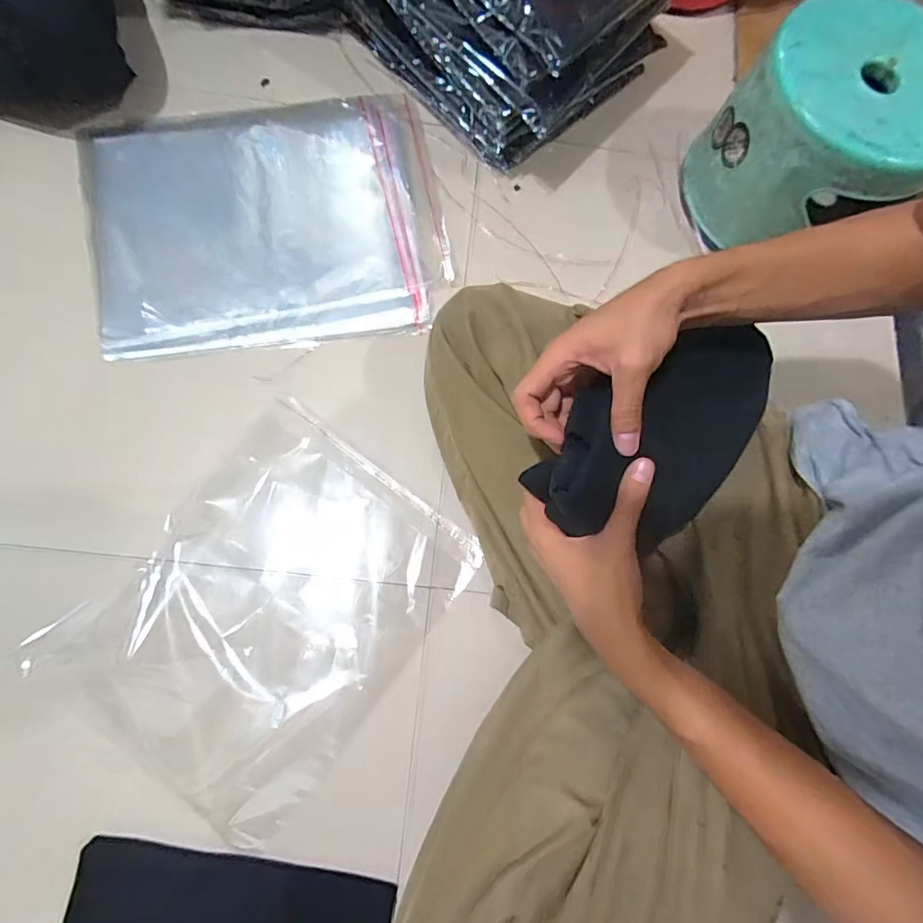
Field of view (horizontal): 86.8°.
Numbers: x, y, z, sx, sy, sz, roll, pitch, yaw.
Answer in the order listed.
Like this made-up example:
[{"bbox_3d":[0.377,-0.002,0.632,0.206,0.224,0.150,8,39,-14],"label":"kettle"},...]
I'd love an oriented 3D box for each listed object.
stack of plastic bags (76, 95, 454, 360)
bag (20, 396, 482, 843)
[{"bbox_3d":[-0.239,-0.297,0.599,0.409,0.015,0.333,-10,78,-3],"label":"stack of plastic bags"},{"bbox_3d":[-0.194,0.142,0.496,0.286,0.026,0.345,38,79,7],"label":"bag"}]

